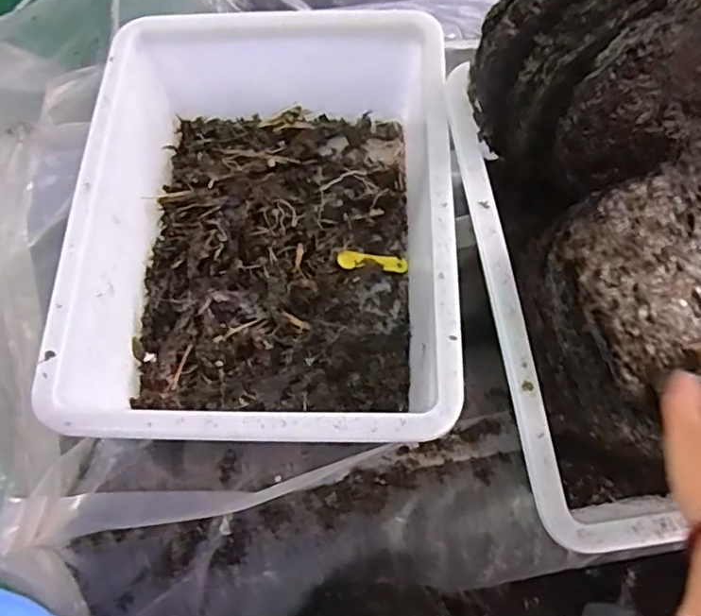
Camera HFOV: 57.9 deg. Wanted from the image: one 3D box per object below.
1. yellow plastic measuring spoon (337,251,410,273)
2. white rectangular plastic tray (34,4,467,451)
[{"bbox_3d":[0.019,-0.040,0.549,0.060,0.006,0.014,5,69,-10],"label":"yellow plastic measuring spoon"},{"bbox_3d":[-0.062,-0.066,0.515,0.273,0.119,0.355,1,70,2],"label":"white rectangular plastic tray"}]

